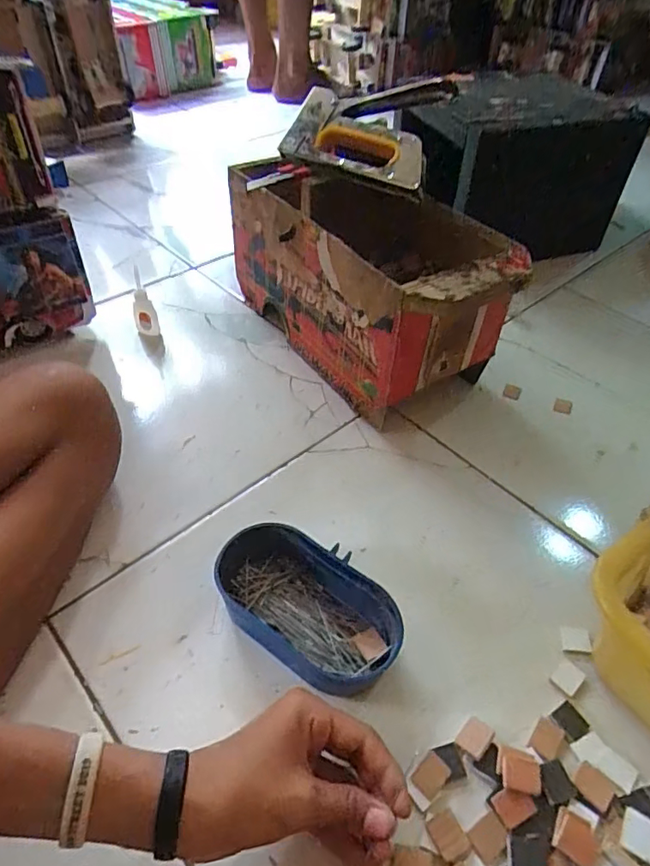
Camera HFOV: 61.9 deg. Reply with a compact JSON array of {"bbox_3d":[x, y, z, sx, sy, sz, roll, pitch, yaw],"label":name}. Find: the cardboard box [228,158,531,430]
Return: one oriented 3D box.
[{"bbox_3d":[0.034,-0.185,0.646,0.157,0.185,0.375,-27,53,-24],"label":"cardboard box"}]

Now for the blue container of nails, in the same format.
[{"bbox_3d":[-0.017,0.137,0.433,0.153,0.048,0.084,29,53,23],"label":"blue container of nails"}]

